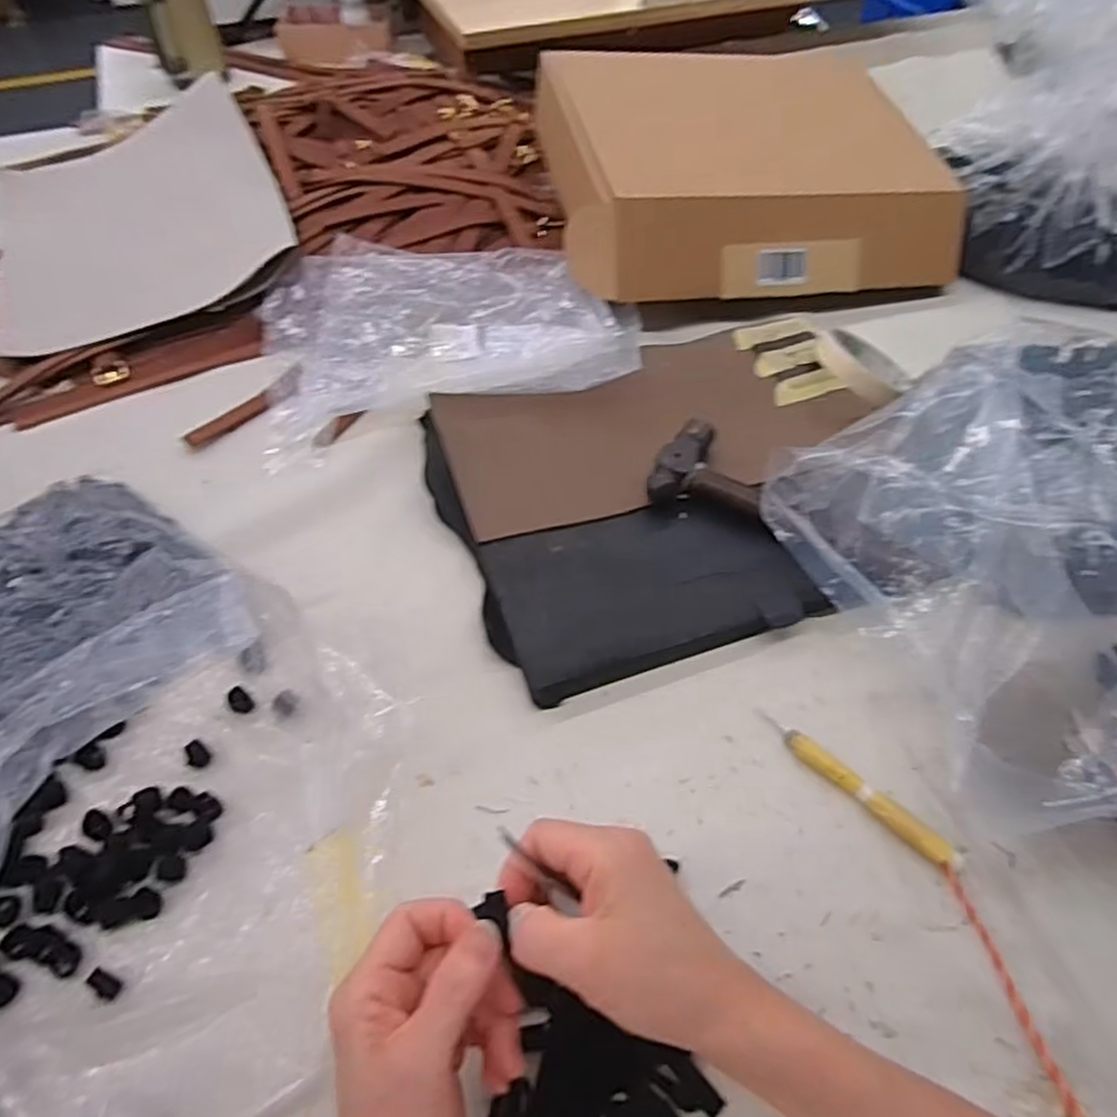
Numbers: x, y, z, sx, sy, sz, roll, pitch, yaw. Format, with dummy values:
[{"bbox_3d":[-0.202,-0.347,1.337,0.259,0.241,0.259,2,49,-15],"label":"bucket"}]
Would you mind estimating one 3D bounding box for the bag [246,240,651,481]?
[{"bbox_3d":[-0.094,-0.195,0.624,0.304,0.048,0.214,-11,54,-9],"label":"bag"}]

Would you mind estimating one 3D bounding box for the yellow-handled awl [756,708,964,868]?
[{"bbox_3d":[0.166,0.127,0.411,0.122,0.016,0.012,38,61,24],"label":"yellow-handled awl"}]

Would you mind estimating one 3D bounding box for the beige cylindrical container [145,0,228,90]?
[{"bbox_3d":[-0.501,-0.712,0.971,0.082,0.142,0.062,-15,55,-12],"label":"beige cylindrical container"}]

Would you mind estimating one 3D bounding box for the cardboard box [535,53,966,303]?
[{"bbox_3d":[0.181,-0.386,0.725,0.390,0.098,0.287,-11,54,-8],"label":"cardboard box"}]

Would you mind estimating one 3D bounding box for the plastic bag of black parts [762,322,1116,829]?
[{"bbox_3d":[0.379,-0.035,0.460,0.414,0.134,0.311,-27,58,-19],"label":"plastic bag of black parts"}]

